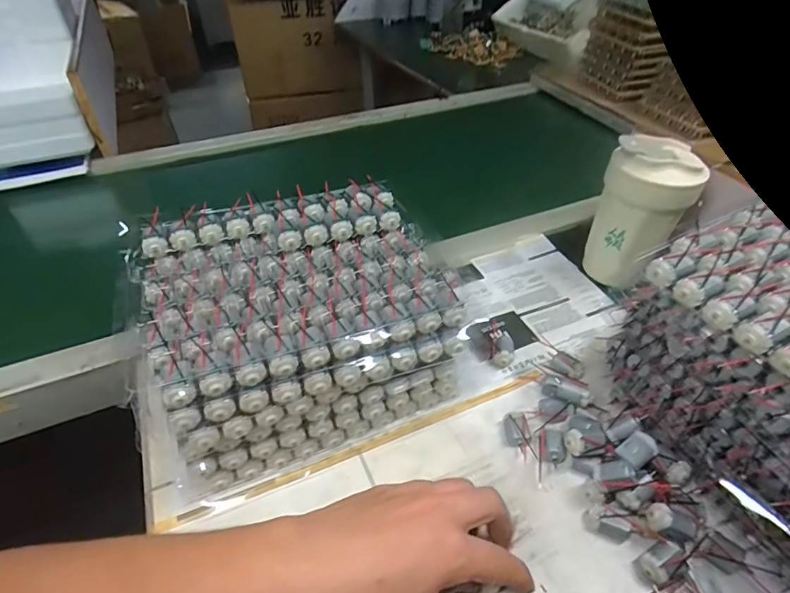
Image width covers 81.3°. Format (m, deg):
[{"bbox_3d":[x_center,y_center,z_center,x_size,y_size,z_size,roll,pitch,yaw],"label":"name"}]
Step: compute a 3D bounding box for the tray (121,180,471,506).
[{"bbox_3d":[-0.084,0.020,0.403,0.234,0.133,0.194,-17,45,-18],"label":"tray"}]

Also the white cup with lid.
[{"bbox_3d":[0.265,-0.087,0.503,0.085,0.155,0.087,0,42,0],"label":"white cup with lid"}]

